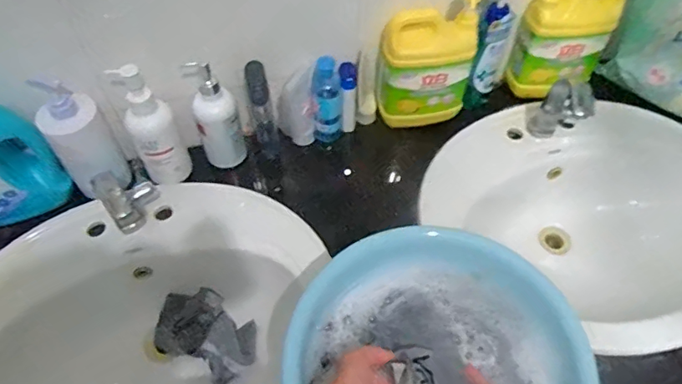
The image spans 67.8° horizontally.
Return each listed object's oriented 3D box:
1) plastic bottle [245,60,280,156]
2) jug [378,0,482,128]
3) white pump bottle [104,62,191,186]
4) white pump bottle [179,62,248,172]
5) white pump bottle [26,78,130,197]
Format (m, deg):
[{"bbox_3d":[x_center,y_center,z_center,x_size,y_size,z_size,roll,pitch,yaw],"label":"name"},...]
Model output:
[{"bbox_3d":[-0.128,-0.130,0.825,0.040,0.180,0.050,-10,55,-7],"label":"plastic bottle"},{"bbox_3d":[0.138,-0.218,0.845,0.149,0.221,0.086,-7,54,-5],"label":"jug"},{"bbox_3d":[-0.286,-0.097,0.770,0.069,0.199,0.071,-25,58,-17],"label":"white pump bottle"},{"bbox_3d":[-0.199,-0.122,0.814,0.065,0.177,0.064,-16,56,-11],"label":"white pump bottle"},{"bbox_3d":[-0.393,-0.083,0.762,0.079,0.177,0.096,-32,60,-21],"label":"white pump bottle"}]

